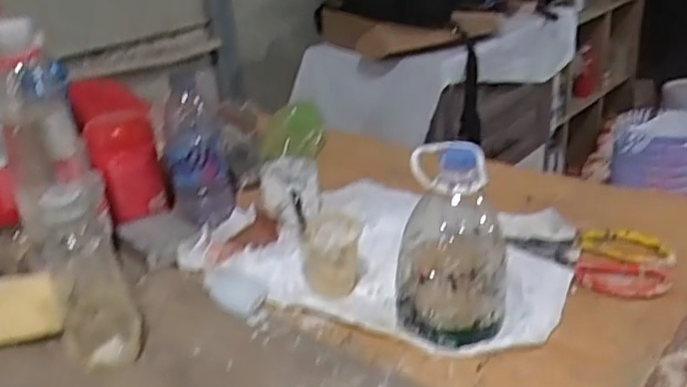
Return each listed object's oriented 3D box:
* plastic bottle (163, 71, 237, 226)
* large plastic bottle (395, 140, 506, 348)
[{"bbox_3d":[-0.184,-0.043,0.809,0.075,0.188,0.058,-8,24,-9],"label":"plastic bottle"},{"bbox_3d":[0.097,0.040,0.582,0.098,0.160,0.105,-2,24,5],"label":"large plastic bottle"}]

